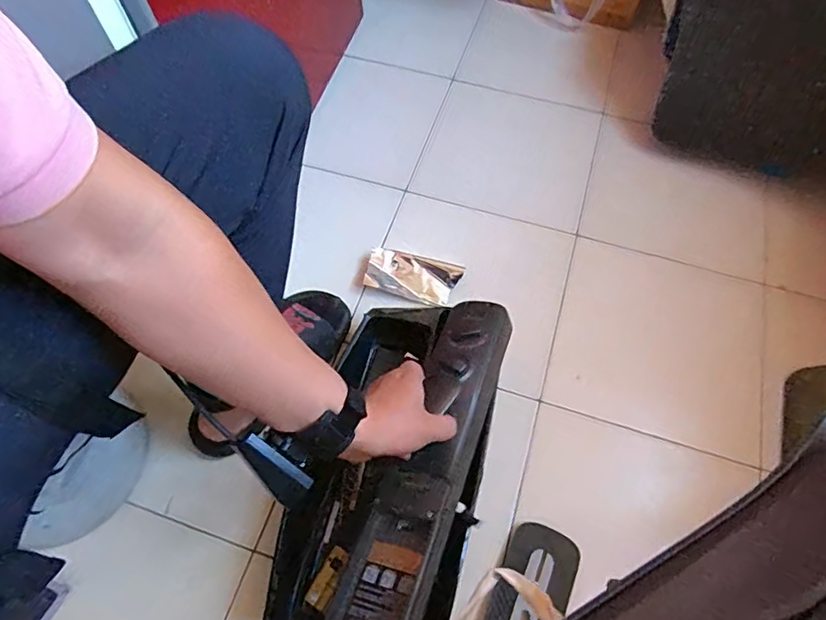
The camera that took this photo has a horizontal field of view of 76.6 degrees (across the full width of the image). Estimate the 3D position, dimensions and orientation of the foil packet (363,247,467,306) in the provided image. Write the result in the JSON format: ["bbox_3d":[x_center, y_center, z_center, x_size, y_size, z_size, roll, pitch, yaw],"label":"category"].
[{"bbox_3d":[0.000,-0.052,0.830,0.144,0.031,0.073,13,64,8],"label":"foil packet"}]

